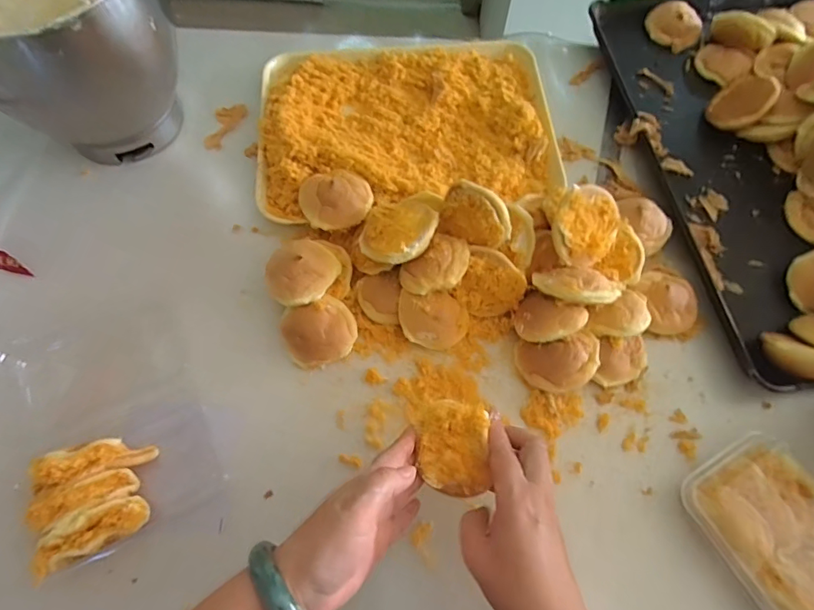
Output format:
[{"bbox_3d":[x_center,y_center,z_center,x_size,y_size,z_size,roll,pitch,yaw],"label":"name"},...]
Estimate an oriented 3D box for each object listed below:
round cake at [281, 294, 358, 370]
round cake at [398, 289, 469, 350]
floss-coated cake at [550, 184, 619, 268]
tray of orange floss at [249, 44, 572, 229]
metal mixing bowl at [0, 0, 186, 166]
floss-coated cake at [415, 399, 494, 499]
[{"bbox_3d":[-0.094,0.028,0.506,0.078,0.044,0.070,-22,69,-10],"label":"round cake"},{"bbox_3d":[0.030,0.016,0.506,0.073,0.020,0.061,2,92,-12],"label":"round cake"},{"bbox_3d":[0.188,-0.082,0.492,0.080,0.026,0.089,-45,115,-8],"label":"floss-coated cake"},{"bbox_3d":[-0.001,-0.241,0.616,0.374,0.037,0.269,-4,67,-3],"label":"tray of orange floss"},{"bbox_3d":[-0.390,-0.299,0.546,0.234,0.215,0.241,0,67,-1],"label":"metal mixing bowl"},{"bbox_3d":[0.039,0.118,0.389,0.054,0.027,0.072,2,66,0],"label":"floss-coated cake"}]

